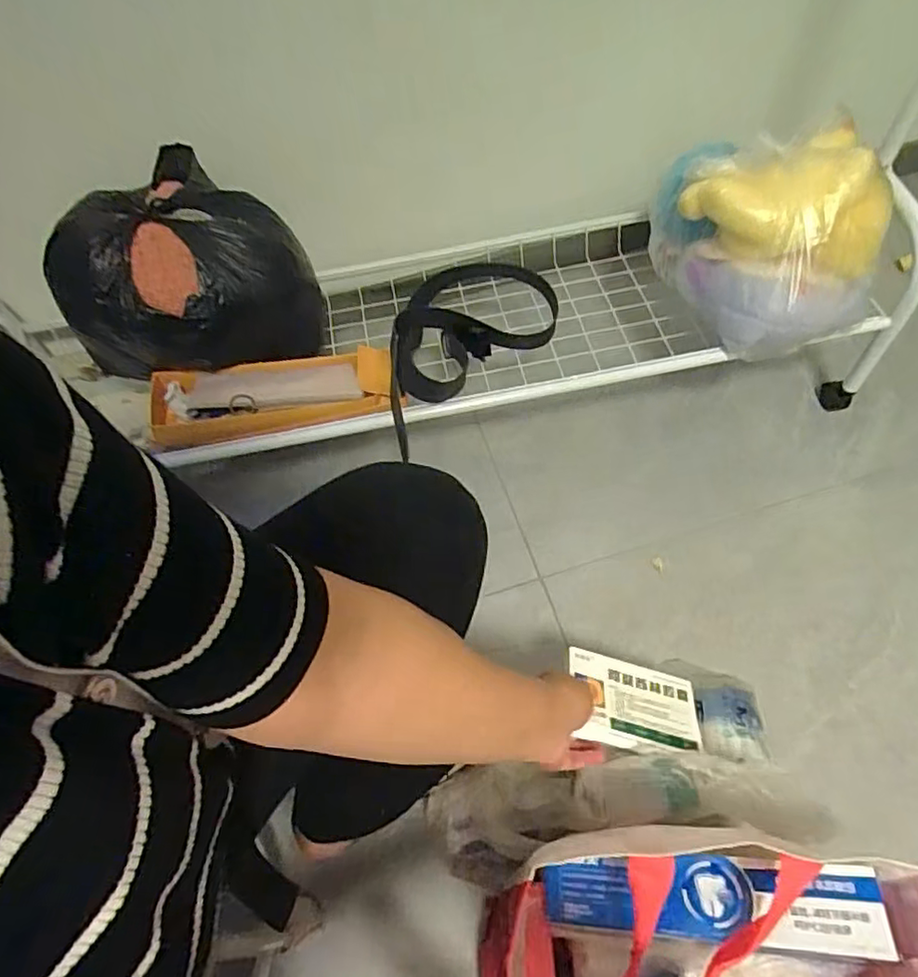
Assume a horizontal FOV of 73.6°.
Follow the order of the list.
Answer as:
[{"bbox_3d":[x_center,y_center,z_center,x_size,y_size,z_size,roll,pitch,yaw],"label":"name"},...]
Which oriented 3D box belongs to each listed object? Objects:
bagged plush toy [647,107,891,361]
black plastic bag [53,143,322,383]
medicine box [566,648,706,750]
[{"bbox_3d":[0.360,-0.303,0.733,0.167,0.175,0.229,-15,59,-4],"label":"bagged plush toy"},{"bbox_3d":[-0.305,-0.258,0.738,0.241,0.164,0.232,13,61,13],"label":"black plastic bag"},{"bbox_3d":[0.171,0.209,0.590,0.125,0.010,0.093,14,38,-5],"label":"medicine box"}]

